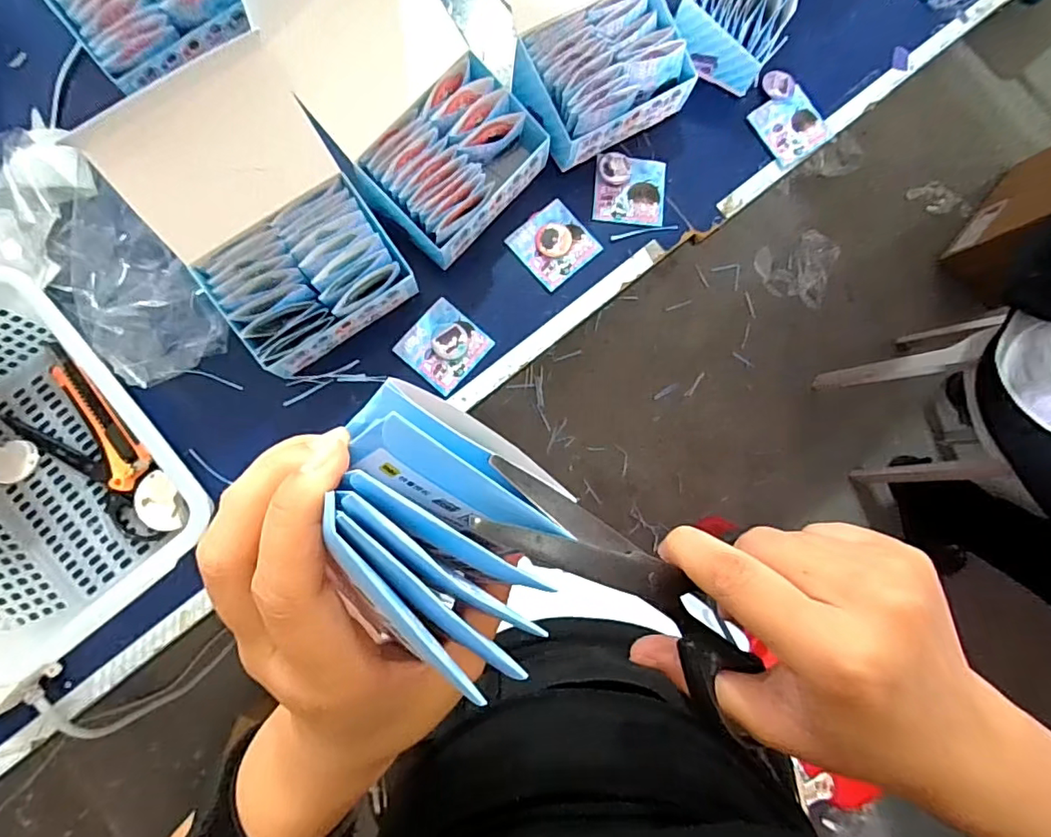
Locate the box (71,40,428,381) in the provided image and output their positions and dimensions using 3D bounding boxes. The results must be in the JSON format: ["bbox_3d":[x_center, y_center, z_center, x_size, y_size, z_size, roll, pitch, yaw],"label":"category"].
[{"bbox_3d":[-0.202,-0.152,0.437,0.145,0.140,0.174,-35,88,-7],"label":"box"}]

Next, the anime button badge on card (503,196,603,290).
[{"bbox_3d":[0.028,-0.168,0.527,0.069,0.008,0.068,-41,89,-7],"label":"anime button badge on card"}]

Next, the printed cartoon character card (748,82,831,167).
[{"bbox_3d":[0.278,-0.305,0.568,0.071,0.008,0.067,-30,88,-6],"label":"printed cartoon character card"}]

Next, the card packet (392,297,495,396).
[{"bbox_3d":[-0.076,-0.068,0.506,0.065,0.012,0.070,41,83,0],"label":"card packet"}]

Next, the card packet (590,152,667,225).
[{"bbox_3d":[0.104,-0.225,0.536,0.070,0.014,0.065,4,84,-4],"label":"card packet"}]

